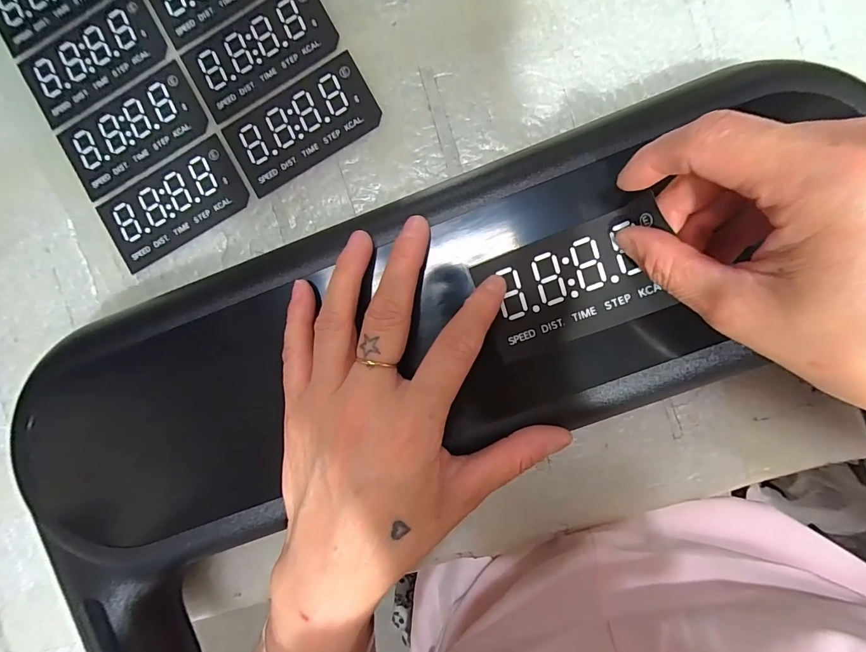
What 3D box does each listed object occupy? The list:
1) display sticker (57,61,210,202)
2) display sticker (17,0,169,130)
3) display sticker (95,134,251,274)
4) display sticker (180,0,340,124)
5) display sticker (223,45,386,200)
[{"bbox_3d":[-0.190,-0.124,0.255,0.092,0.004,0.047,-28,90,4],"label":"display sticker"},{"bbox_3d":[-0.216,-0.169,0.255,0.091,0.004,0.047,-29,90,4],"label":"display sticker"},{"bbox_3d":[-0.164,-0.077,0.253,0.090,0.004,0.048,-28,90,4],"label":"display sticker"},{"bbox_3d":[-0.106,-0.169,0.245,0.091,0.004,0.049,-28,90,4],"label":"display sticker"},{"bbox_3d":[-0.080,-0.123,0.245,0.090,0.004,0.048,-28,90,4],"label":"display sticker"}]

